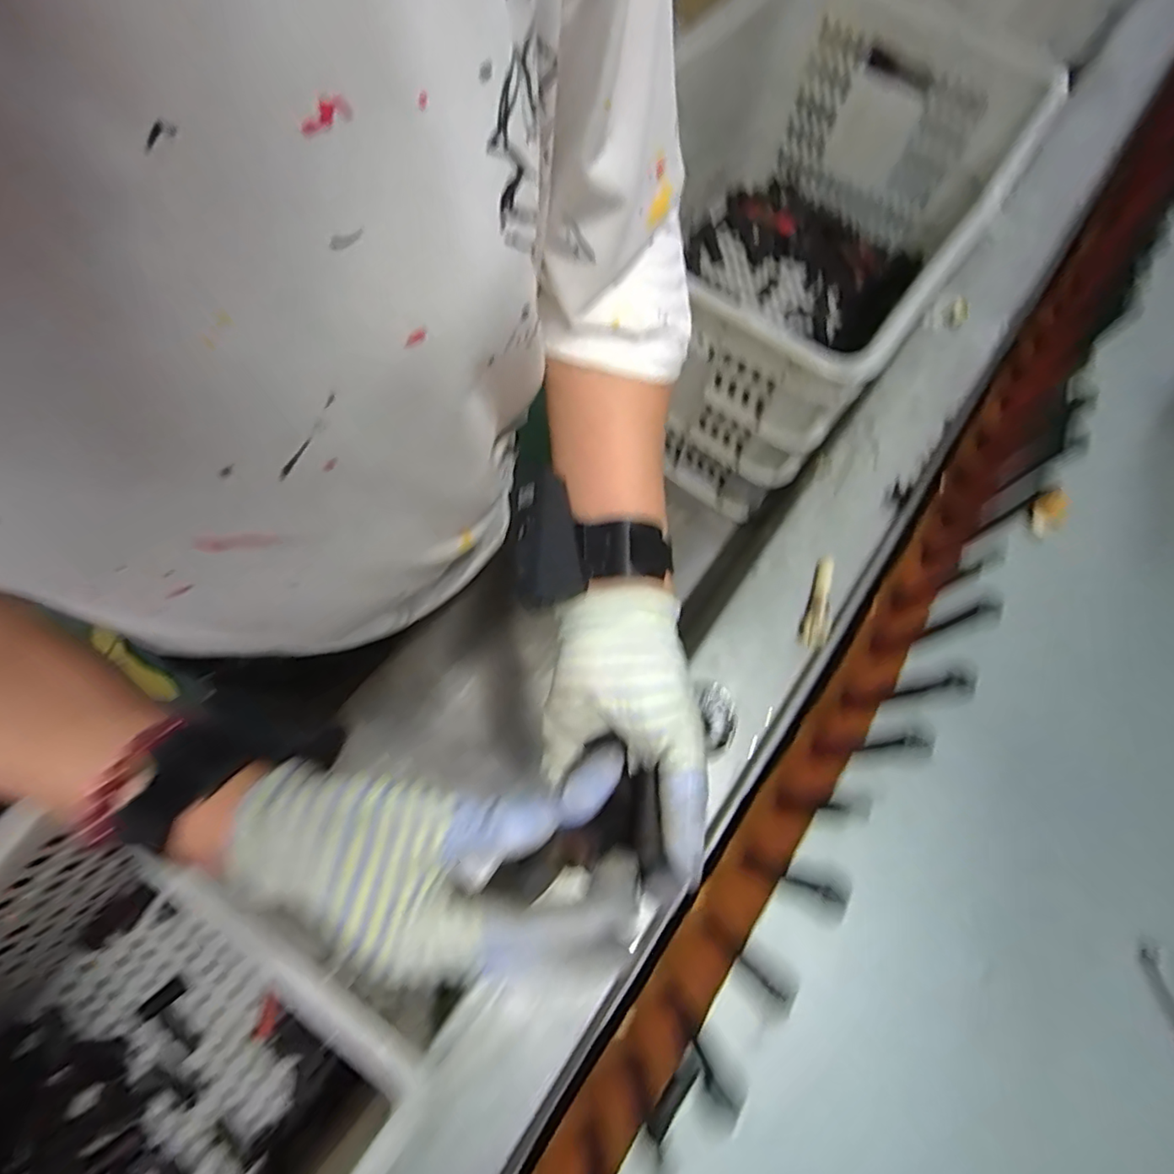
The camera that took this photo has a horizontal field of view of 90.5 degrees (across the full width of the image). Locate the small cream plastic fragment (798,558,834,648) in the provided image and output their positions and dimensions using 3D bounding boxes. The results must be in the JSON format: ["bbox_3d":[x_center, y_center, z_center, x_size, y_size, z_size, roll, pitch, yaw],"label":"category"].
[{"bbox_3d":[0.215,0.015,0.537,0.020,0.017,0.087,17,73,3],"label":"small cream plastic fragment"}]

